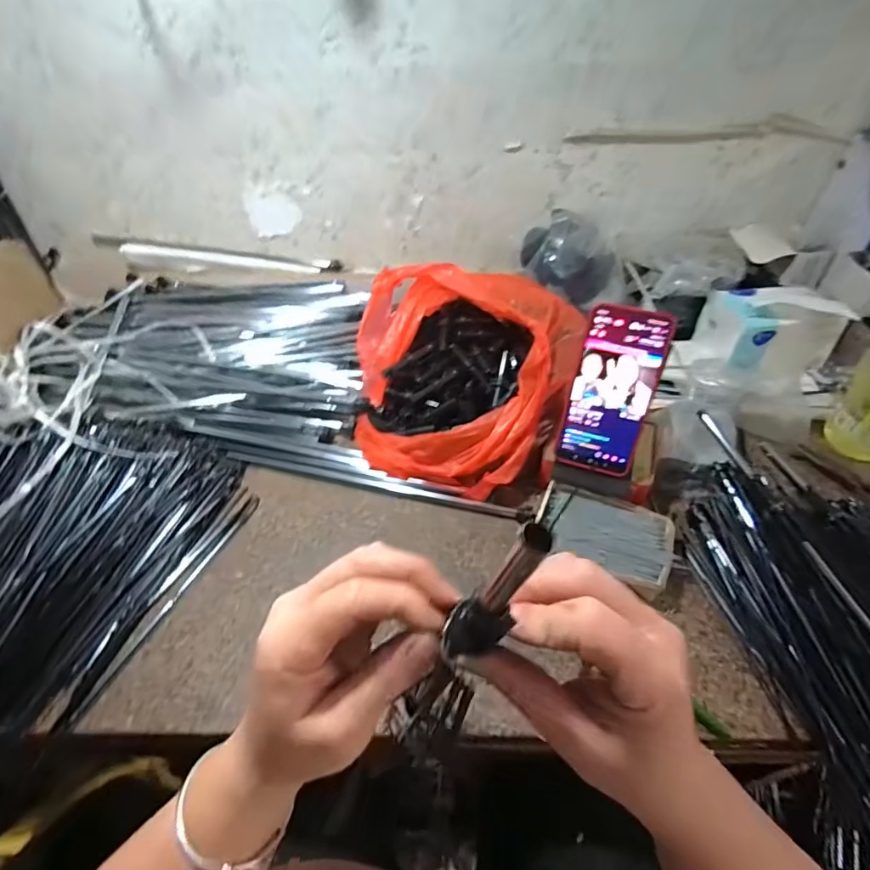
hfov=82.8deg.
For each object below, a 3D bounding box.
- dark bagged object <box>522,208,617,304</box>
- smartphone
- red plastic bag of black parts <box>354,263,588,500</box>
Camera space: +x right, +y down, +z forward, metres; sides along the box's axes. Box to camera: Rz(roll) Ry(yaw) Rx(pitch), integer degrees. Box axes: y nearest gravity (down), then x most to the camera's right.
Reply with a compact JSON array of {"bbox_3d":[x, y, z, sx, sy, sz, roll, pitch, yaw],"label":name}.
[{"bbox_3d":[0.186,-0.256,0.699,0.138,0.082,0.070,30,53,27],"label":"dark bagged object"},{"bbox_3d":[0.175,-0.041,0.490,0.077,0.164,0.009,15,18,15],"label":"smartphone"},{"bbox_3d":[0.027,-0.076,0.585,0.261,0.132,0.244,11,47,12],"label":"red plastic bag of black parts"}]

